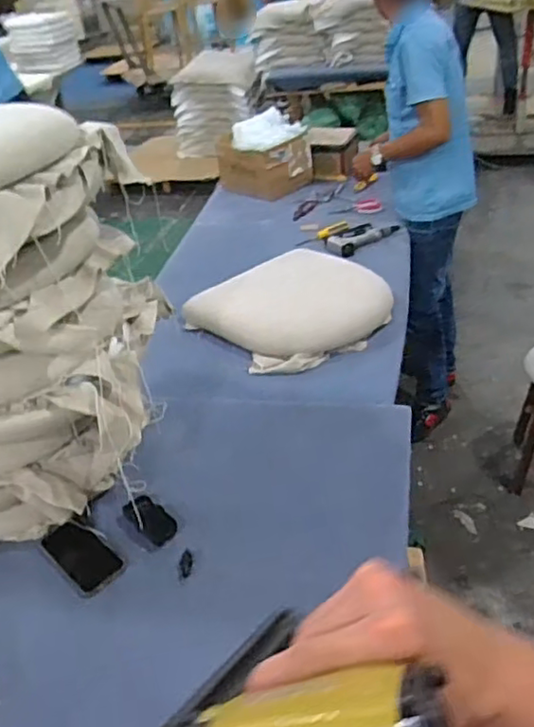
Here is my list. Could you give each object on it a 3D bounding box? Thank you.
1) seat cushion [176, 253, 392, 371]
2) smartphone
[{"bbox_3d":[0.067,-0.167,1.633,0.423,0.117,0.424,-29,40,-28],"label":"seat cushion"},{"bbox_3d":[-0.311,0.314,1.051,0.162,0.013,0.082,25,46,38],"label":"smartphone"}]

